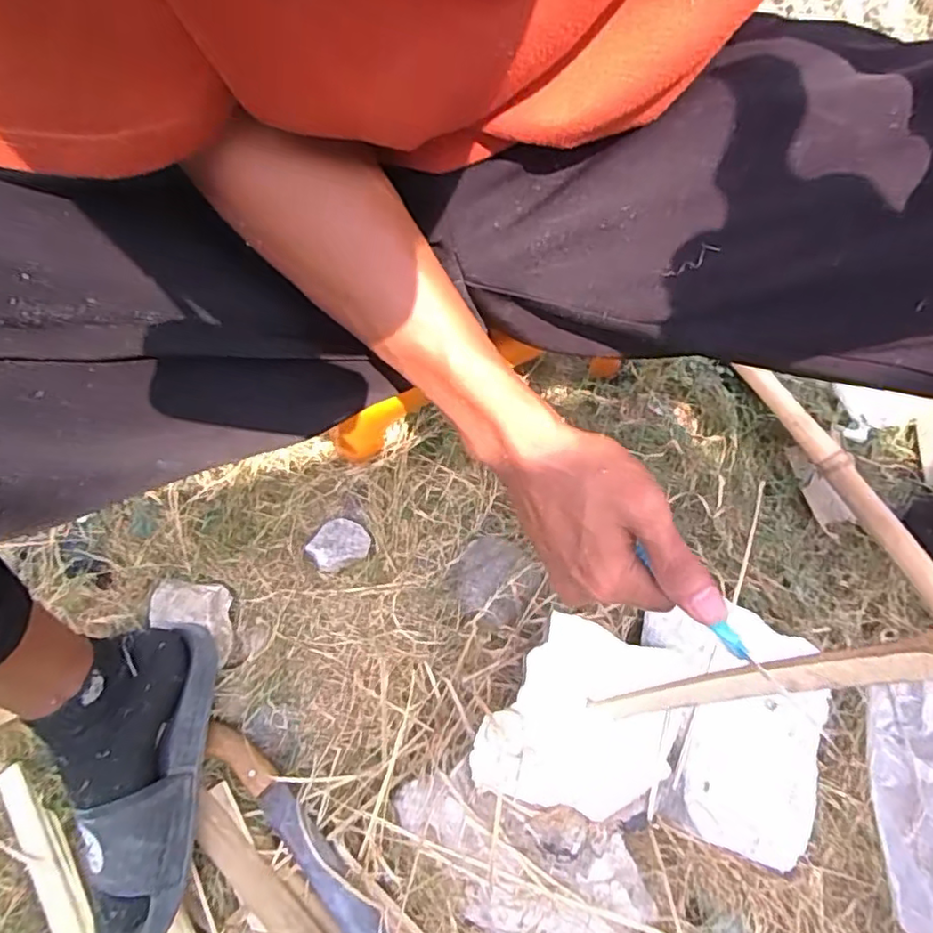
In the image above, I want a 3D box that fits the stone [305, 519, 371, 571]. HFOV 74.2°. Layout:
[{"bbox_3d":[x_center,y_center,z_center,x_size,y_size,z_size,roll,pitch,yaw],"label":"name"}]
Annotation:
[{"bbox_3d":[-0.131,0.079,0.630,0.056,0.015,0.050,-36,66,-23],"label":"stone"}]

